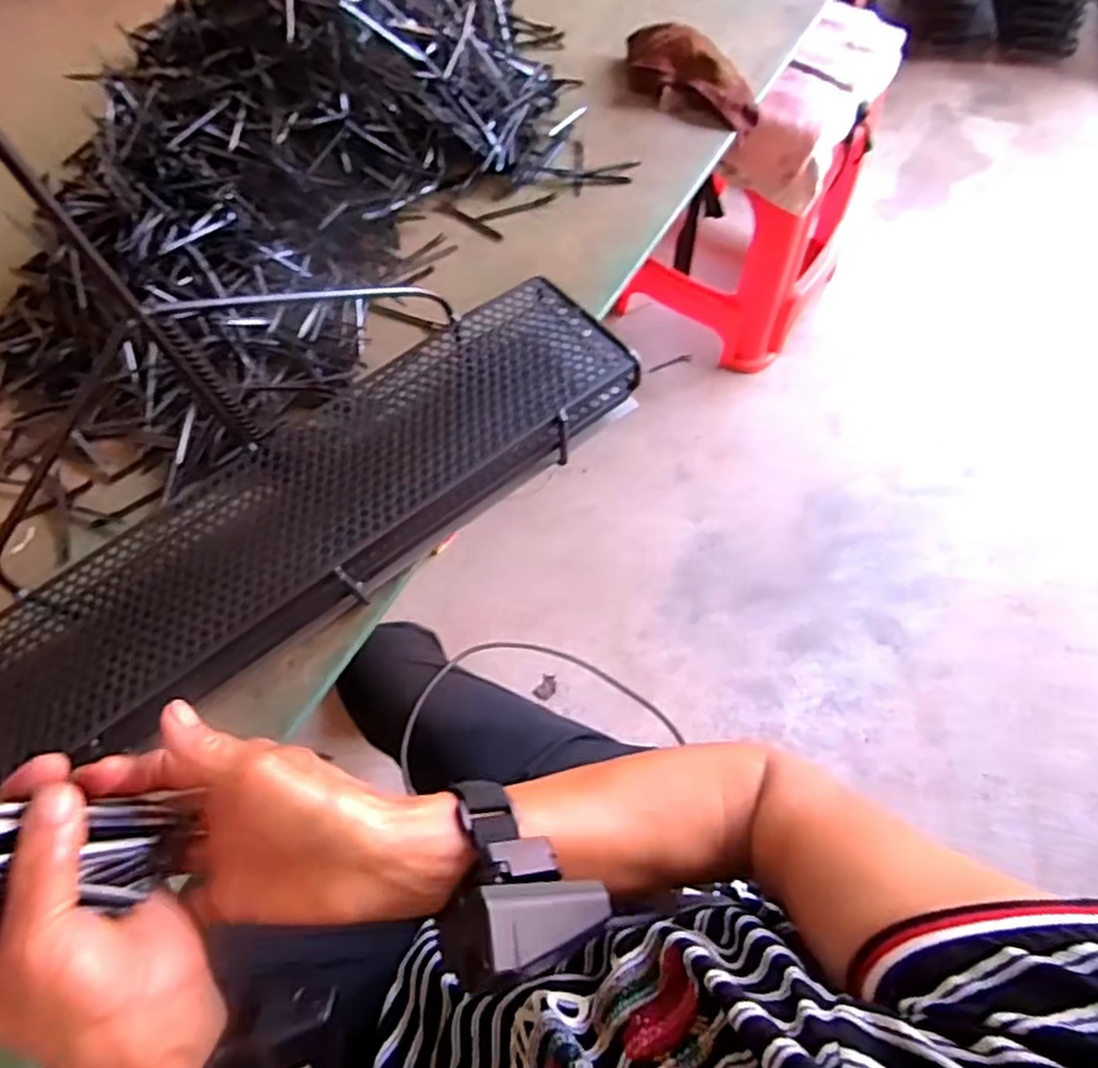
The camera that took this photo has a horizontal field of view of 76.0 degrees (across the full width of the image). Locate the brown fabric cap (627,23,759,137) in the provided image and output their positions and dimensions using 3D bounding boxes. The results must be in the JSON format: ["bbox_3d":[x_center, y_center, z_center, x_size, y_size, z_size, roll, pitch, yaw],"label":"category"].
[{"bbox_3d":[0.157,-0.527,0.803,0.189,0.048,0.060,40,75,18],"label":"brown fabric cap"}]

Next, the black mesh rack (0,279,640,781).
[{"bbox_3d":[-0.197,-0.011,0.589,0.585,0.059,0.150,-38,70,-12],"label":"black mesh rack"}]

